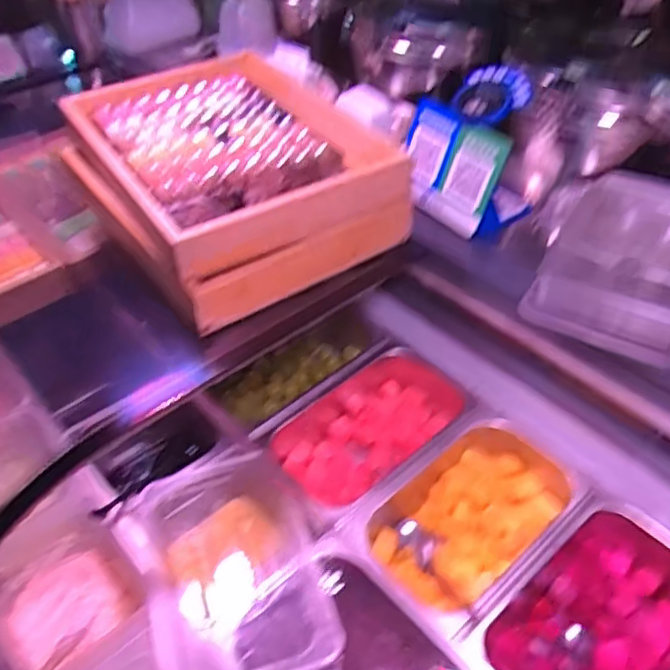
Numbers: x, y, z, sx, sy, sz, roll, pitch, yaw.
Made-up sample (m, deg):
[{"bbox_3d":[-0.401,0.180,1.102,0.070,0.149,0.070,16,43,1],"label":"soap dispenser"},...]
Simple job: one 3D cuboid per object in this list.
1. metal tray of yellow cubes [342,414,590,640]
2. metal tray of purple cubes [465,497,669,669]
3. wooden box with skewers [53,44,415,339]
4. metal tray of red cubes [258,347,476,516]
[{"bbox_3d":[0.155,0.210,0.737,0.273,0.079,0.170,-33,53,-28],"label":"metal tray of yellow cubes"},{"bbox_3d":[0.266,0.297,0.652,0.264,0.091,0.158,-35,54,-29],"label":"metal tray of purple cubes"},{"bbox_3d":[-0.136,-0.223,0.842,0.323,0.119,0.436,-28,51,-24],"label":"wooden box with skewers"},{"bbox_3d":[0.052,0.126,0.829,0.274,0.083,0.163,-34,53,-29],"label":"metal tray of red cubes"}]

